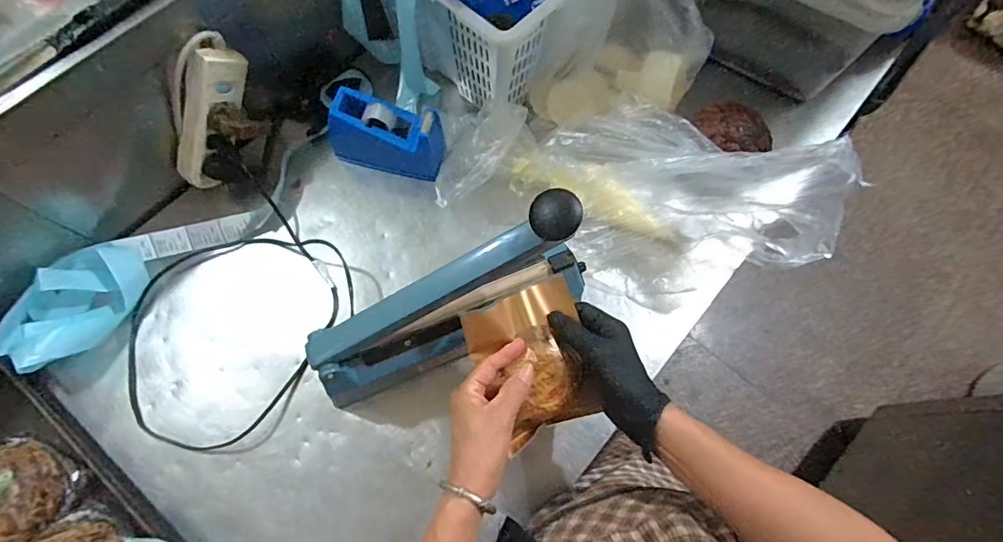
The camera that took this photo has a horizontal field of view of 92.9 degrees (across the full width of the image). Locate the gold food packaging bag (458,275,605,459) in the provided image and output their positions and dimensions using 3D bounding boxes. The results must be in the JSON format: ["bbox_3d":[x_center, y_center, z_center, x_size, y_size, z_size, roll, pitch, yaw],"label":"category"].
[{"bbox_3d":[0.027,0.085,0.445,0.102,0.032,0.133,-19,92,-8],"label":"gold food packaging bag"}]

